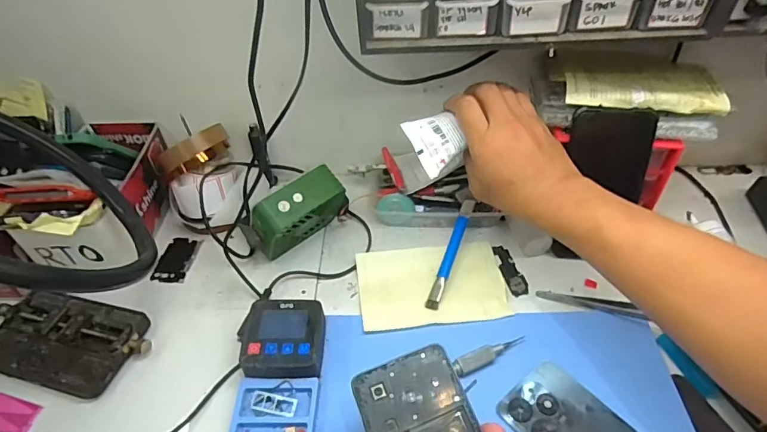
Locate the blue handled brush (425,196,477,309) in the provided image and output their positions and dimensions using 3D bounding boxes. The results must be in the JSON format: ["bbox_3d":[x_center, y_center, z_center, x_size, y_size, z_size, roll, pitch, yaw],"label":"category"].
[{"bbox_3d":[0.073,0.038,0.512,0.014,0.009,0.132,16,66,19],"label":"blue handled brush"}]

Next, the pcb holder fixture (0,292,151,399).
[{"bbox_3d":[-0.316,0.123,0.478,0.169,0.020,0.086,9,47,14],"label":"pcb holder fixture"}]

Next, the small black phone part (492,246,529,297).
[{"bbox_3d":[0.138,0.059,0.524,0.020,0.004,0.069,-11,46,-6],"label":"small black phone part"}]

